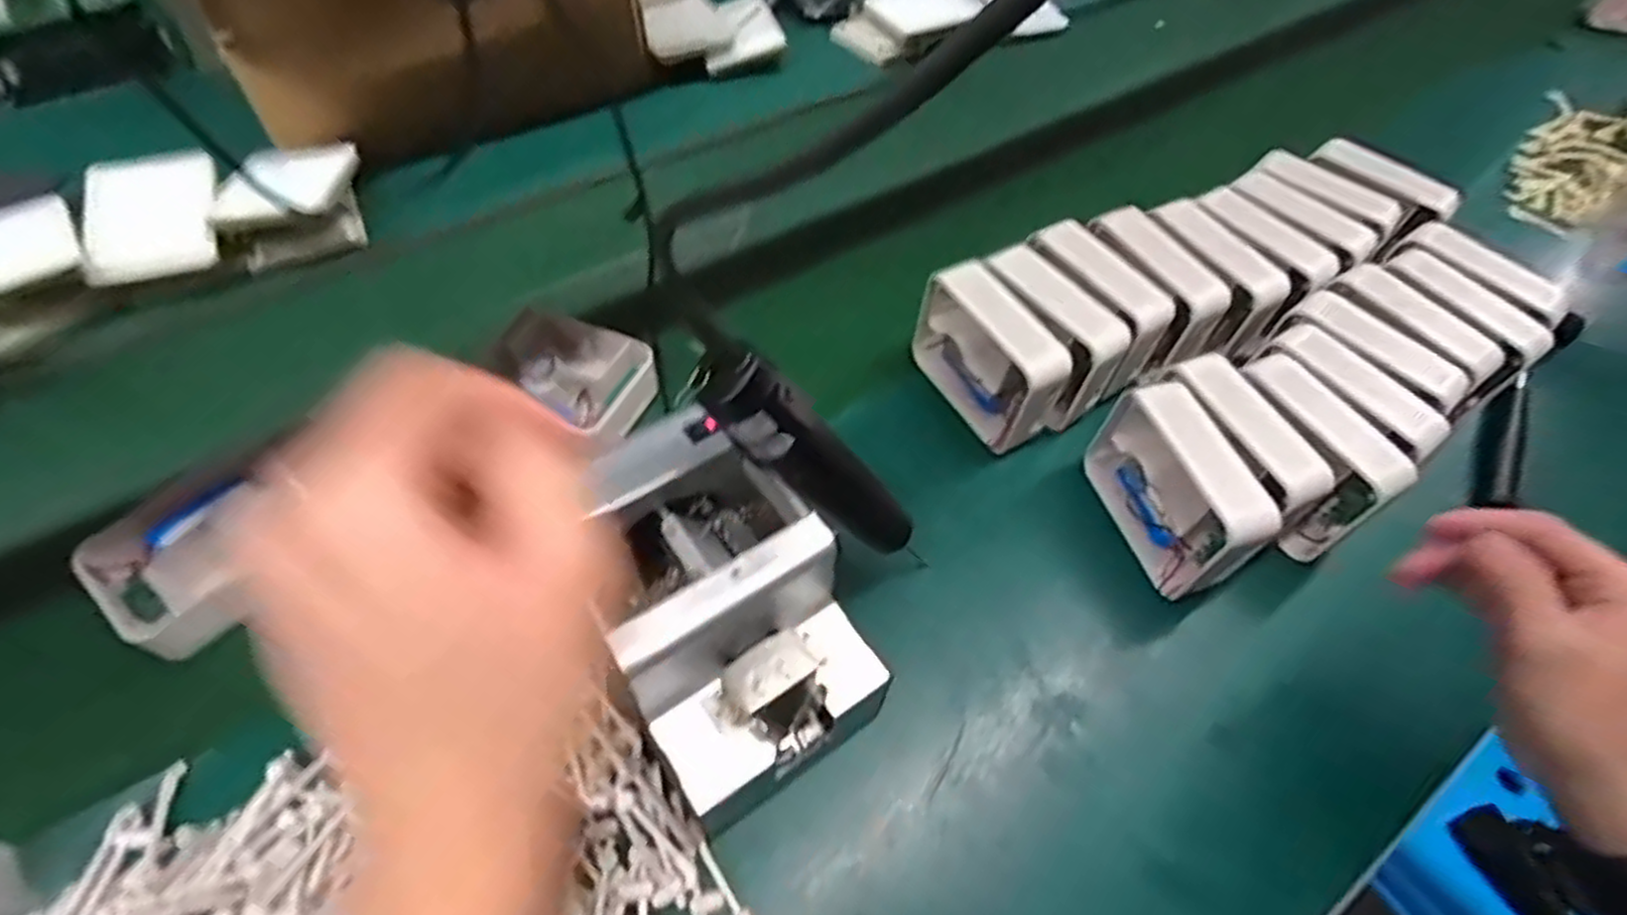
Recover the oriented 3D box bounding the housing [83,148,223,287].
[{"bbox_3d":[-0.580,-0.212,0.659,0.099,0.012,0.128,-15,72,-15],"label":"housing"}]

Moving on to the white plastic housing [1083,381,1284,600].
[{"bbox_3d":[0.251,0.023,0.530,0.045,0.104,0.133,-18,57,-15],"label":"white plastic housing"}]

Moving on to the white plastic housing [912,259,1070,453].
[{"bbox_3d":[0.135,-0.077,0.591,0.051,0.105,0.136,-31,61,-22],"label":"white plastic housing"}]

